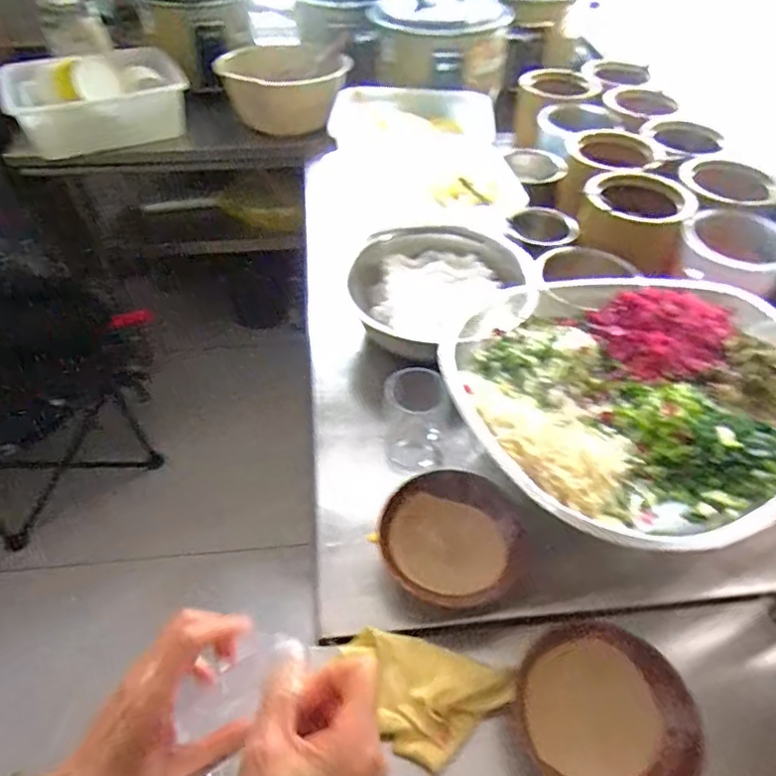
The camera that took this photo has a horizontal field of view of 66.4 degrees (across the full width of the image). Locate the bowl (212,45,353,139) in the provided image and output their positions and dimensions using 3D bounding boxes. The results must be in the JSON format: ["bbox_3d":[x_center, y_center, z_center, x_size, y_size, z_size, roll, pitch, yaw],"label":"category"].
[{"bbox_3d":[-0.251,-0.730,1.456,0.291,0.142,0.312,0,47,0],"label":"bowl"}]

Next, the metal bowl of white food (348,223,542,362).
[{"bbox_3d":[0.081,-0.158,0.927,0.270,0.101,0.315,-1,47,-1],"label":"metal bowl of white food"}]

